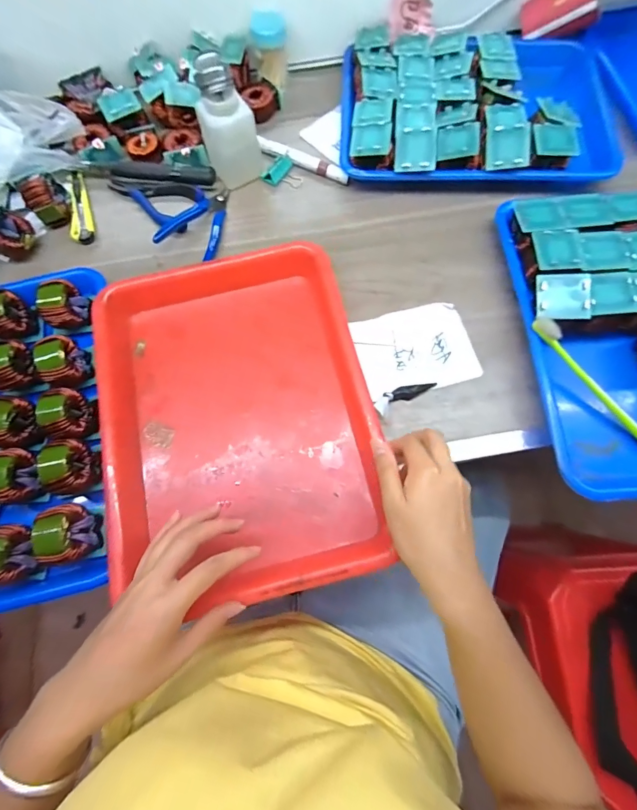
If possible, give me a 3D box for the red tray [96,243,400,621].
[{"bbox_3d":[-0.079,0.006,0.377,0.246,0.047,0.331,-12,72,-3],"label":"red tray"}]

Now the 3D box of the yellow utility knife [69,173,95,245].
[{"bbox_3d":[-0.296,-0.248,0.477,0.023,0.016,0.106,-13,72,-3],"label":"yellow utility knife"}]

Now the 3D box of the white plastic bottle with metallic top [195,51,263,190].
[{"bbox_3d":[-0.105,-0.322,0.435,0.058,0.098,0.049,-24,73,-6],"label":"white plastic bottle with metallic top"}]

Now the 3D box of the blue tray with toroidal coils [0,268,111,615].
[{"bbox_3d":[-0.324,0.026,0.361,0.239,0.044,0.327,-13,72,-3],"label":"blue tray with toroidal coils"}]

